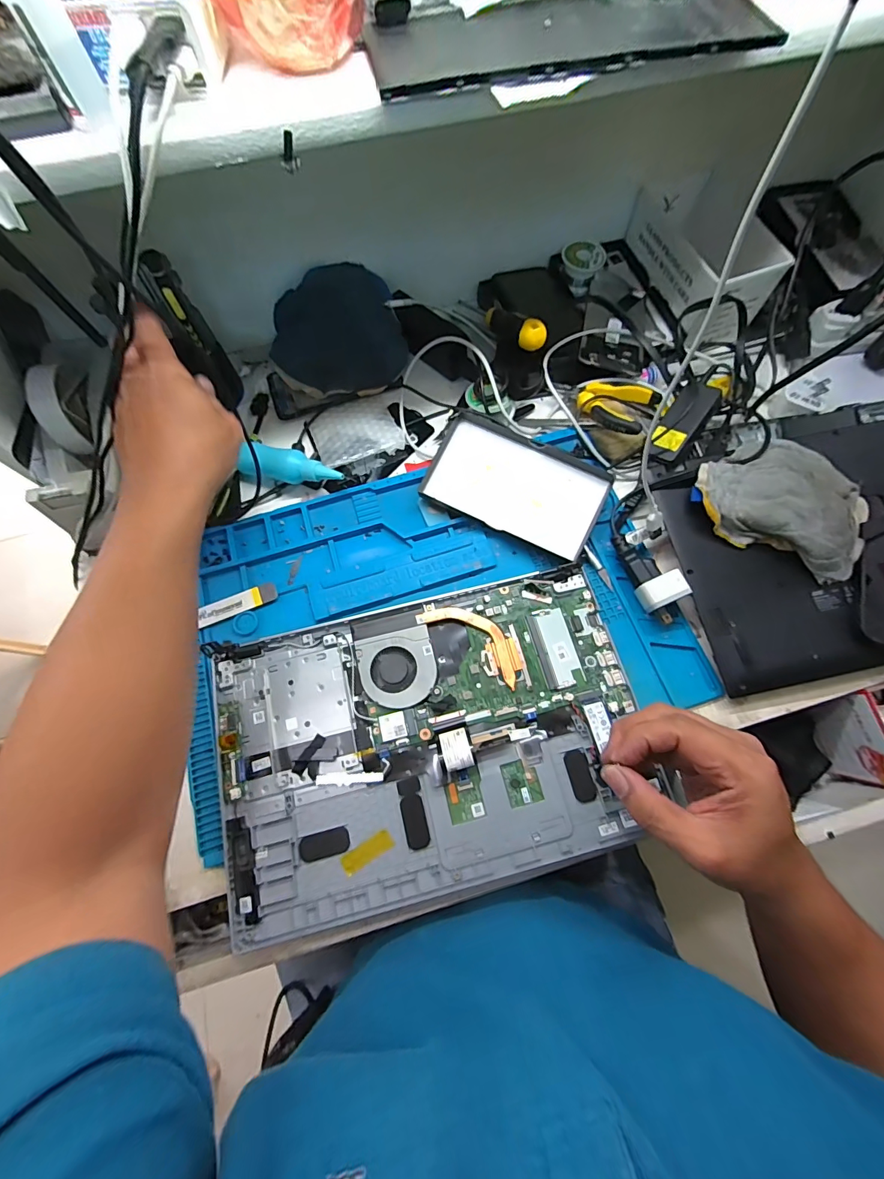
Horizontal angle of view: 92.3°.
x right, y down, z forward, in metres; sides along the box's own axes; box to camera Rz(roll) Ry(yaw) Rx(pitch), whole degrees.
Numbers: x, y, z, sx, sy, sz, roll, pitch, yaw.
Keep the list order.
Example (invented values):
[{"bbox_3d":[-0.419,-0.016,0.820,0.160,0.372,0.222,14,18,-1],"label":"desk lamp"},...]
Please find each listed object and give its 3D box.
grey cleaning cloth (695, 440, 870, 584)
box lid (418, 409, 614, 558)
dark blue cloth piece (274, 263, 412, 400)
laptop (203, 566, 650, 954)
[{"bbox_3d":[0.327,-0.092,0.409,0.151,0.030,0.128,26,73,10],"label":"grey cleaning cloth"},{"bbox_3d":[0.077,-0.109,0.444,0.177,0.028,0.106,27,73,10],"label":"box lid"},{"bbox_3d":[-0.126,-0.297,0.501,0.156,0.064,0.132,-18,71,-6],"label":"dark blue cloth piece"},{"bbox_3d":[-0.011,0.126,0.368,0.350,0.014,0.234,-13,70,-4],"label":"laptop"}]

